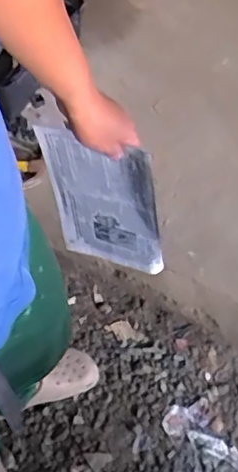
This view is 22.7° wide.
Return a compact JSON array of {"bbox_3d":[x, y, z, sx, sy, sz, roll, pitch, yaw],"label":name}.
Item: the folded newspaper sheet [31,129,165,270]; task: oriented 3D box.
[{"bbox_3d":[-0.023,-0.043,0.887,0.171,0.274,0.009,15,55,20],"label":"folded newspaper sheet"}]

